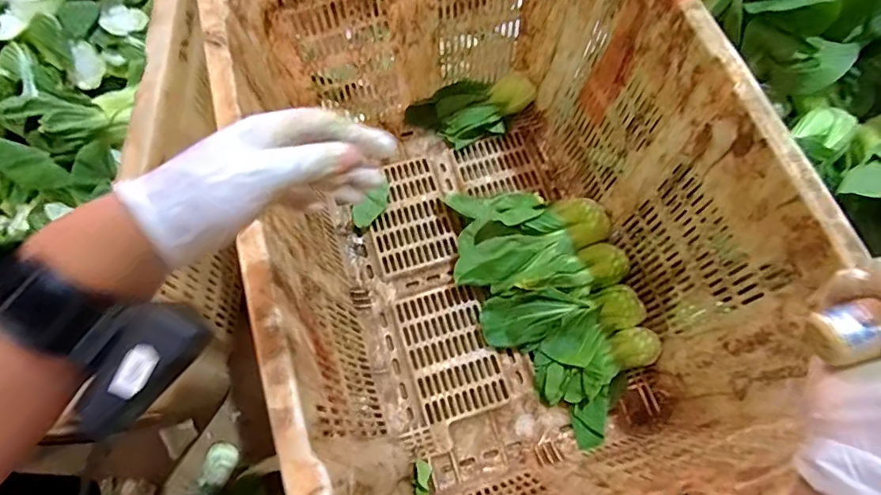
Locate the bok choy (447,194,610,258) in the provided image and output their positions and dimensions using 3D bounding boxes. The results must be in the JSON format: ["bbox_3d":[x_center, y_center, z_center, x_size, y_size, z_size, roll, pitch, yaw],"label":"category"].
[{"bbox_3d":[0.128,-0.034,0.762,0.243,0.076,0.097,8,69,4],"label":"bok choy"}]

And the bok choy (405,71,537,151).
[{"bbox_3d":[0.053,-0.229,0.848,0.215,0.062,0.106,-12,69,-4],"label":"bok choy"}]

